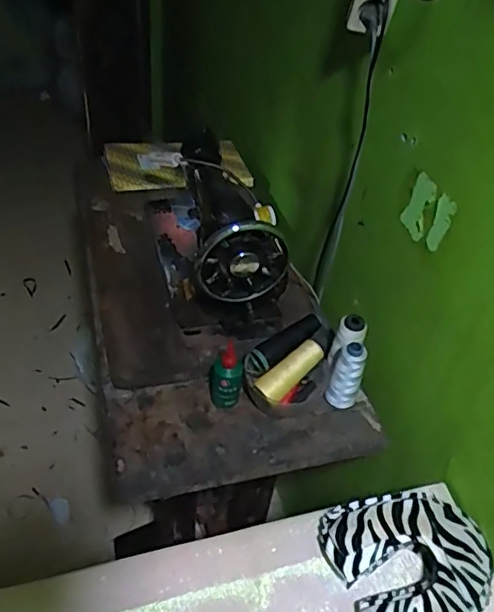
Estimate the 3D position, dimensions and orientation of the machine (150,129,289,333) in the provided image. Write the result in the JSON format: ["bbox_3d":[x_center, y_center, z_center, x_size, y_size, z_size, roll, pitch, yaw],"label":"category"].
[{"bbox_3d":[-0.070,-0.161,0.978,0.167,0.211,0.427,-7,44,-15],"label":"machine"}]

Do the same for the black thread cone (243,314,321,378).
[{"bbox_3d":[0.053,0.056,0.826,0.138,0.040,0.043,-34,54,-14],"label":"black thread cone"}]

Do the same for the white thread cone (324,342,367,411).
[{"bbox_3d":[0.146,0.100,0.818,0.042,0.112,0.036,19,43,13],"label":"white thread cone"}]

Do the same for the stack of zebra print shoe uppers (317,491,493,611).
[{"bbox_3d":[0.188,0.290,0.640,0.179,0.079,0.167,-10,45,-19],"label":"stack of zebra print shoe uppers"}]

